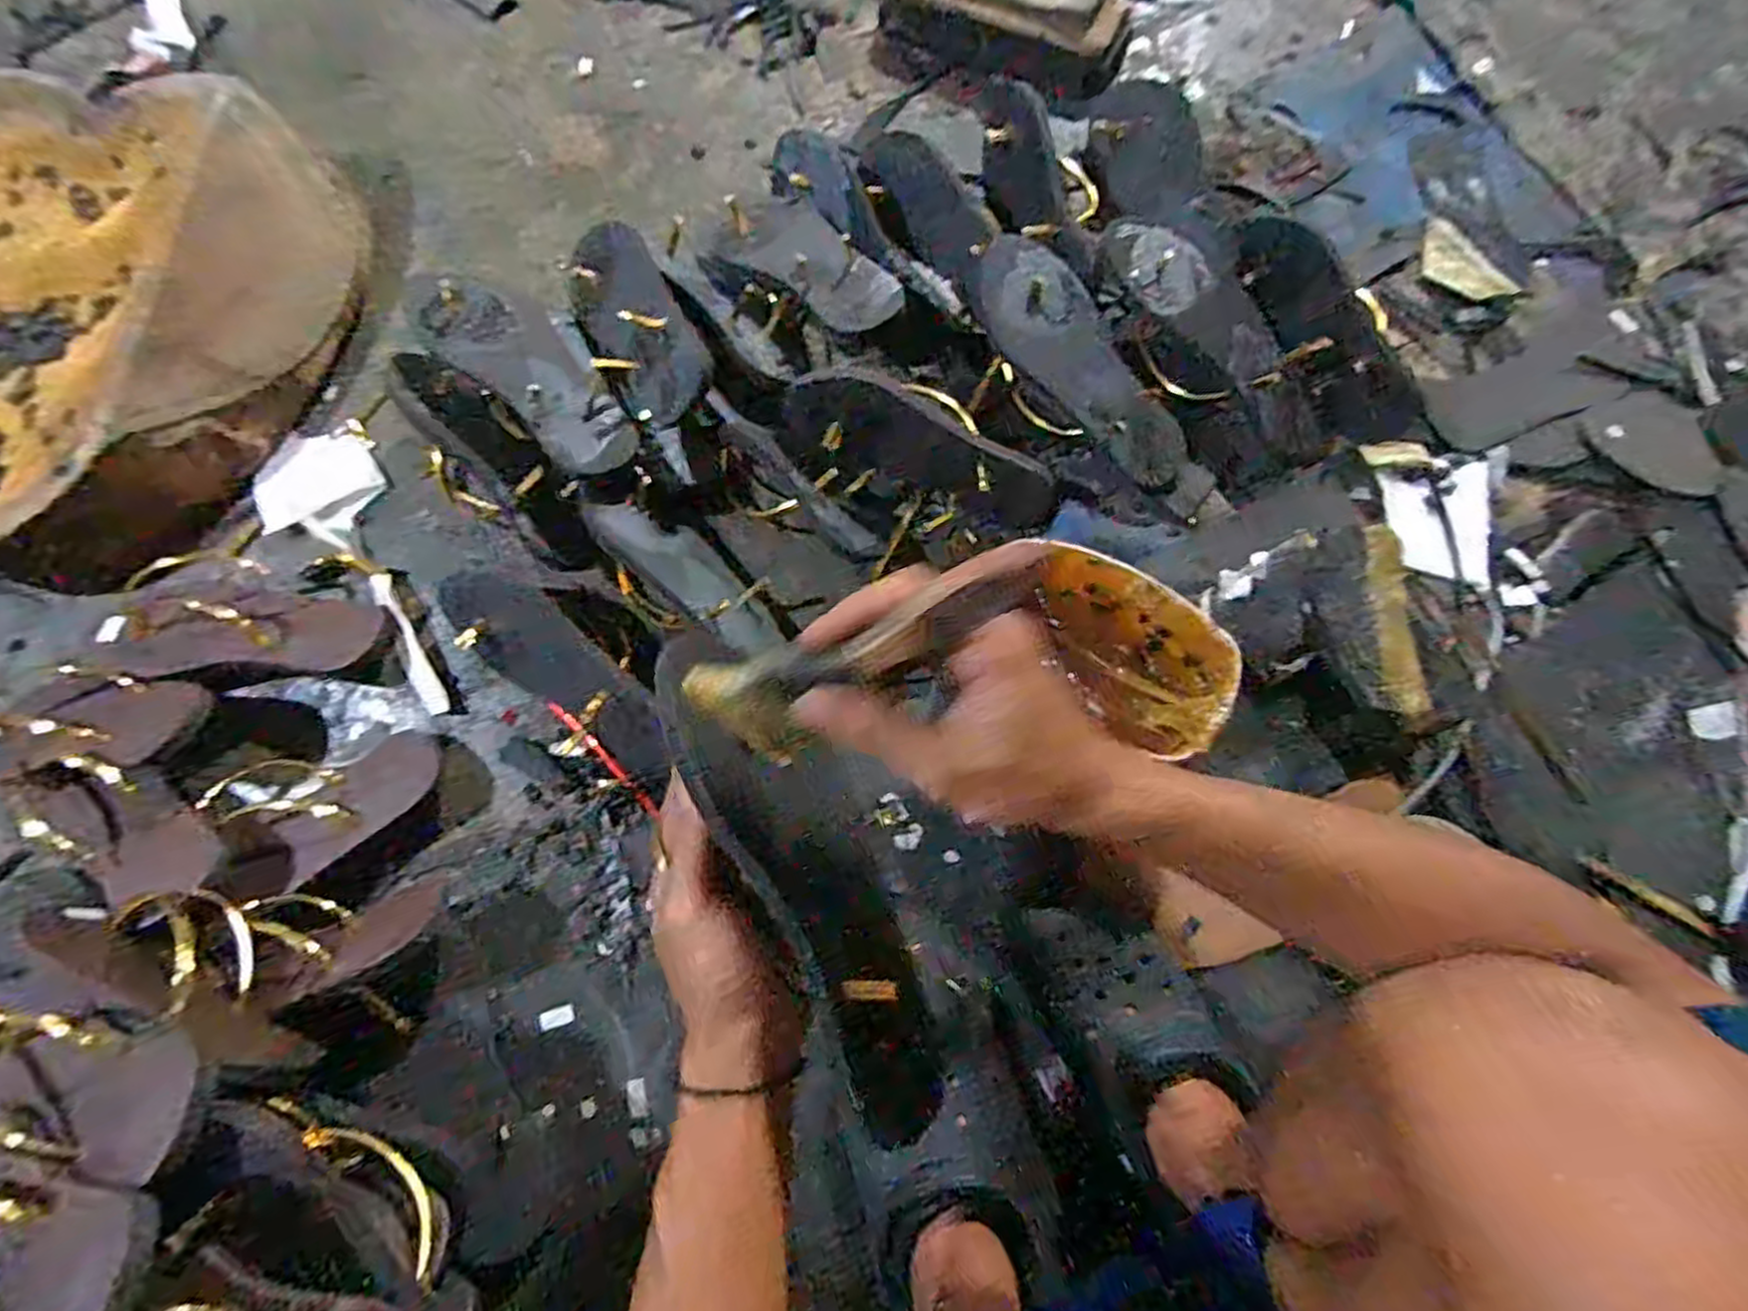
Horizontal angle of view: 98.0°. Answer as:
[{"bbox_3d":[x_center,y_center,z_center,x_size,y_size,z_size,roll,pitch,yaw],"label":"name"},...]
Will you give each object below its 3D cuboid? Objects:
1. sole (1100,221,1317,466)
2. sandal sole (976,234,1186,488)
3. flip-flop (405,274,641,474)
[{"bbox_3d":[0.299,-0.277,0.659,0.067,0.030,0.258,-45,96,-9],"label":"sole"},{"bbox_3d":[0.180,-0.250,0.647,0.083,0.032,0.242,-43,97,-8],"label":"sandal sole"},{"bbox_3d":[-0.282,-0.223,0.619,0.205,0.048,0.070,42,81,9],"label":"flip-flop"}]

